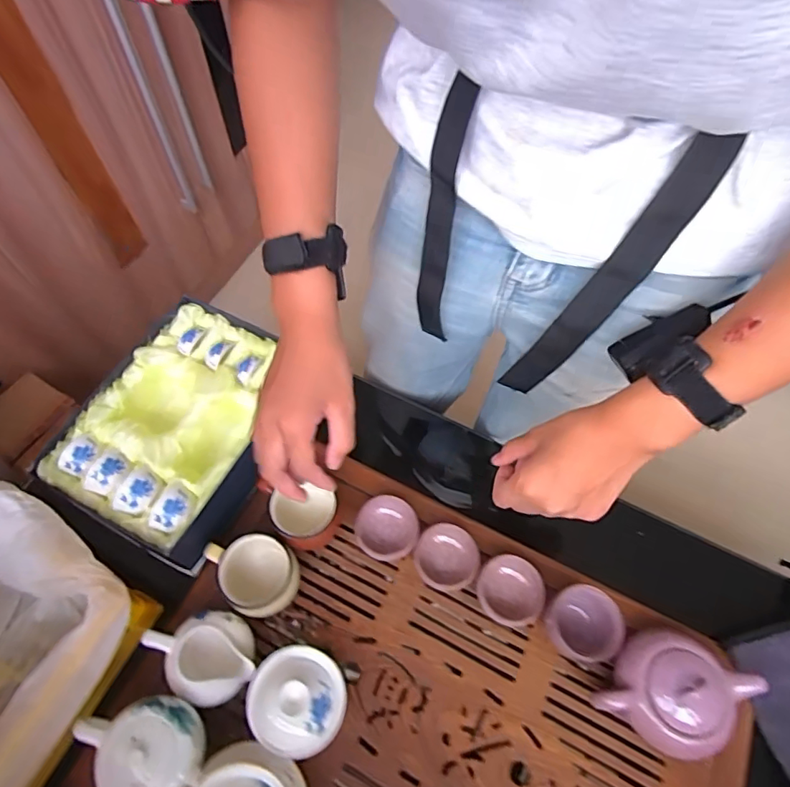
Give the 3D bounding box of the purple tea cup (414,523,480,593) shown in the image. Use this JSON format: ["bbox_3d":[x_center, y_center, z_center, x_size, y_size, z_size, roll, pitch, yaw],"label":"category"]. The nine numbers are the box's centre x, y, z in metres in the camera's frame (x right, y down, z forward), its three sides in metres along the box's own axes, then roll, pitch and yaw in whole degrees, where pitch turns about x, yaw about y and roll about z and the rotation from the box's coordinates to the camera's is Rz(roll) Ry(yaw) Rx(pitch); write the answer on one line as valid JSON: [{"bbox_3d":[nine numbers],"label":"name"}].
[{"bbox_3d":[0.054,0.173,0.533,0.062,0.032,0.062,1,63,-2],"label":"purple tea cup"}]

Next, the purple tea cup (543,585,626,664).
[{"bbox_3d":[0.177,0.223,0.490,0.062,0.053,0.063,-25,67,-14],"label":"purple tea cup"}]

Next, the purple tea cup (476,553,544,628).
[{"bbox_3d":[0.114,0.202,0.521,0.063,0.039,0.065,1,63,-2],"label":"purple tea cup"}]

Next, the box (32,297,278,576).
[{"bbox_3d":[-0.230,0.031,0.569,0.183,0.074,0.259,23,65,9],"label":"box"}]

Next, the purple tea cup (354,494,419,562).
[{"bbox_3d":[-0.009,0.146,0.543,0.063,0.024,0.065,1,63,-2],"label":"purple tea cup"}]

